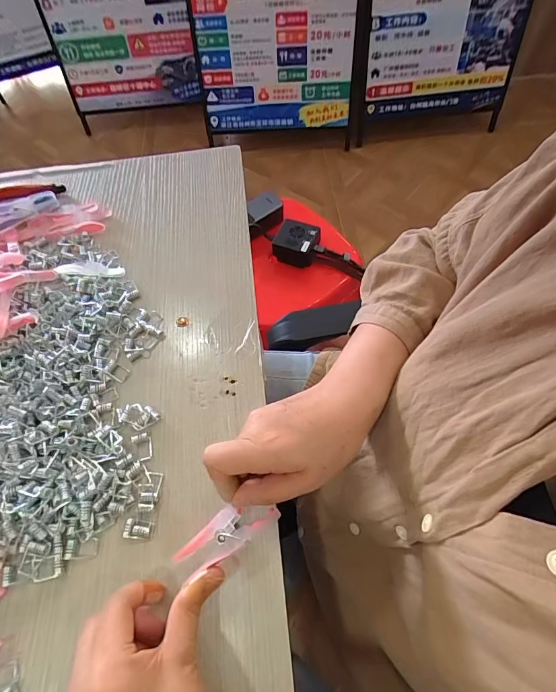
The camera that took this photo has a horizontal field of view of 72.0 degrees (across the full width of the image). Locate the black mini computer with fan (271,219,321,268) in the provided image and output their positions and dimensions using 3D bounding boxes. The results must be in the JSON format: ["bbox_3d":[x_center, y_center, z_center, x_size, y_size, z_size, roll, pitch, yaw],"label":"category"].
[{"bbox_3d":[0.037,-0.199,0.760,0.083,0.057,0.073,15,63,10],"label":"black mini computer with fan"}]

